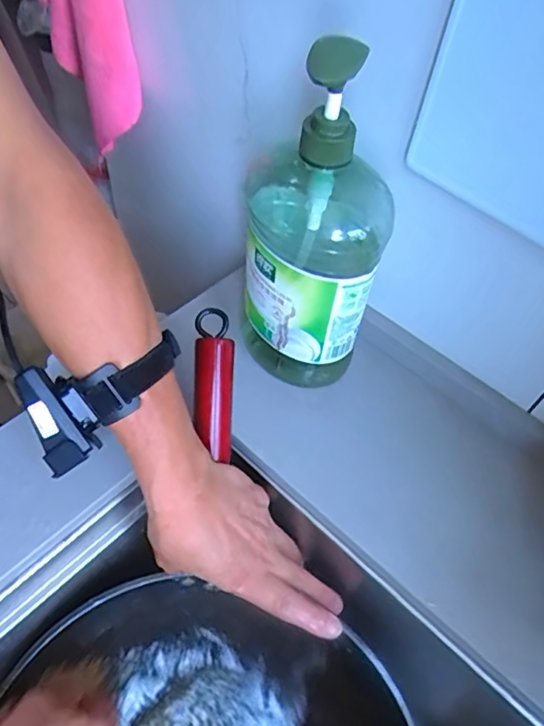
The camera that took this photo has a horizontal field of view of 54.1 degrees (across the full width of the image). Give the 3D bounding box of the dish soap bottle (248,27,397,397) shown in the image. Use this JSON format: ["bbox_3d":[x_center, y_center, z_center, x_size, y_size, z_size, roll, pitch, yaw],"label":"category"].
[{"bbox_3d":[0.031,-0.099,0.412,0.101,0.274,0.103,6,54,0],"label":"dish soap bottle"}]

